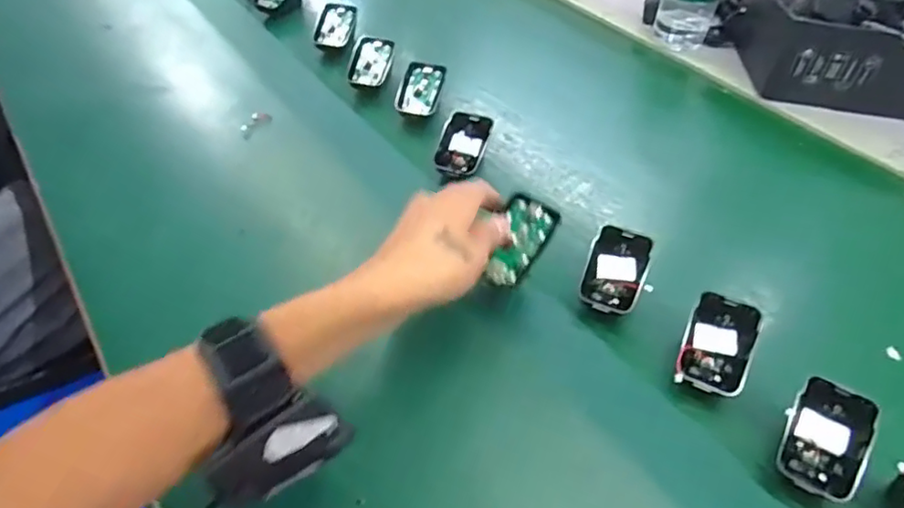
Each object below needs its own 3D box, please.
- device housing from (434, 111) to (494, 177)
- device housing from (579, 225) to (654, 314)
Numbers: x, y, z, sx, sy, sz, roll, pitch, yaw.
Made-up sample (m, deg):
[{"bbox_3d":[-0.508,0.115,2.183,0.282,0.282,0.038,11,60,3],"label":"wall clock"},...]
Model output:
[{"bbox_3d":[0.011,-0.104,0.558,0.043,0.010,0.065,22,75,-6],"label":"device housing"},{"bbox_3d":[0.126,0.012,0.453,0.045,0.013,0.067,19,74,16],"label":"device housing"}]

